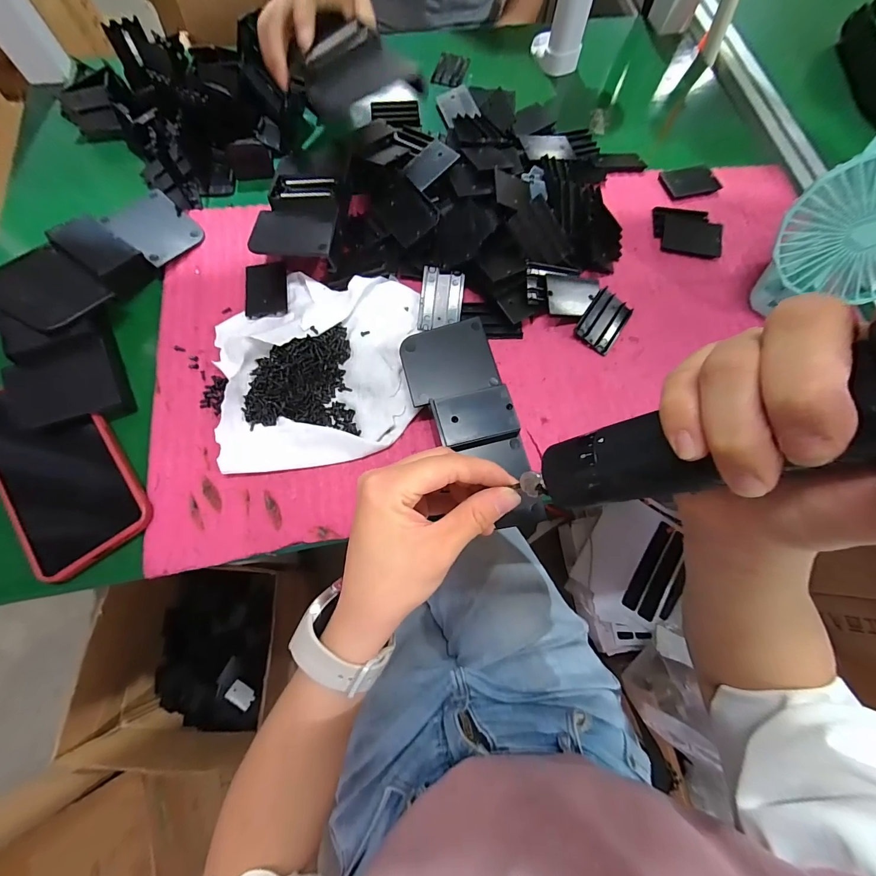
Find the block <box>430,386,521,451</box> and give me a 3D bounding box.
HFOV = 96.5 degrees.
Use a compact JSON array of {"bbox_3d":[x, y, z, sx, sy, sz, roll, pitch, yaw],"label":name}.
[{"bbox_3d":[0.028,-0.015,0.286,0.058,0.006,0.040,-13,72,-6],"label":"block"}]

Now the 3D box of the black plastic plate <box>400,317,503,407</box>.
[{"bbox_3d":[0.009,-0.061,0.308,0.071,0.007,0.058,-15,73,-7],"label":"black plastic plate"}]

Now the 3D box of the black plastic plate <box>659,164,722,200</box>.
[{"bbox_3d":[0.259,-0.264,0.404,0.058,0.008,0.033,-14,72,-6],"label":"black plastic plate"}]

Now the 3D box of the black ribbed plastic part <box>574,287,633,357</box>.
[{"bbox_3d":[0.145,-0.103,0.342,0.035,0.010,0.056,34,74,9],"label":"black ribbed plastic part"}]

